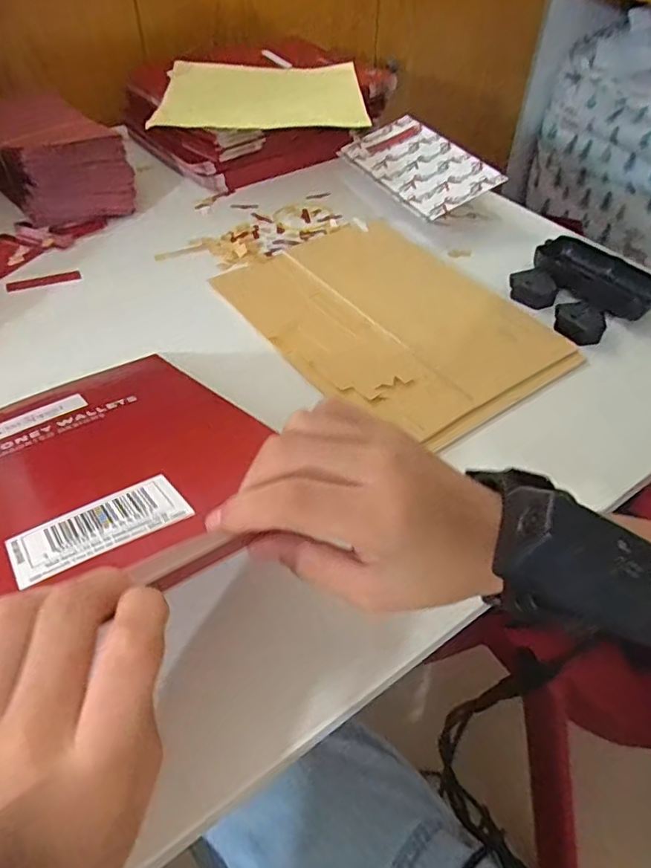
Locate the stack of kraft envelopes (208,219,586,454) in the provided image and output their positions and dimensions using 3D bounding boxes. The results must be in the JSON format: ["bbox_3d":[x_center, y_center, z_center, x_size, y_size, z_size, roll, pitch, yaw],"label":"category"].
[{"bbox_3d":[0.051,-0.098,0.477,0.192,0.019,0.257,-27,53,-25],"label":"stack of kraft envelopes"}]

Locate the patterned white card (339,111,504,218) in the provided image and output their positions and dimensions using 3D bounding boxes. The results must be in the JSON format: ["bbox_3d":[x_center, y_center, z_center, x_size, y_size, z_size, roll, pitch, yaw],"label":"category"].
[{"bbox_3d":[0.093,-0.280,0.596,0.090,0.006,0.176,-31,55,-9],"label":"patterned white card"}]

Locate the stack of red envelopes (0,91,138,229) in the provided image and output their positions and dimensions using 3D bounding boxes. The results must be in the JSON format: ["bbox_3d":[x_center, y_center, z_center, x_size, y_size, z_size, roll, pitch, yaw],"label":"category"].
[{"bbox_3d":[-0.275,-0.275,0.572,0.115,0.068,0.153,-33,55,-28],"label":"stack of red envelopes"}]

